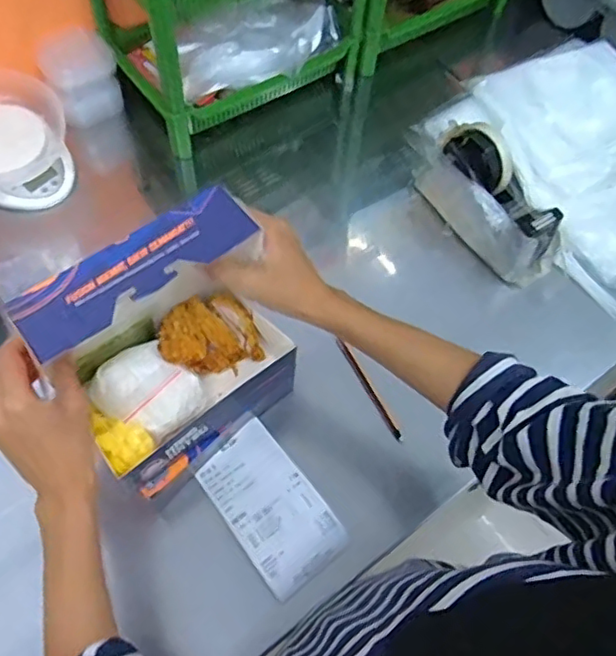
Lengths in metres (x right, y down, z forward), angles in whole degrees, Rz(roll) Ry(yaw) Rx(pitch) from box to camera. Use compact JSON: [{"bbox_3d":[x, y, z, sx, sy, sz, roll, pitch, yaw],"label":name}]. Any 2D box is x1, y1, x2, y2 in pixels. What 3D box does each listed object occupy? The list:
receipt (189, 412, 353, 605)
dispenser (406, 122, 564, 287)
[{"bbox_3d":[-0.035,0.154,0.538,0.078,0.027,0.143,-32,67,-20],"label":"receipt"},{"bbox_3d":[0.203,-0.148,0.678,0.068,0.096,0.193,-35,69,-21],"label":"dispenser"}]

